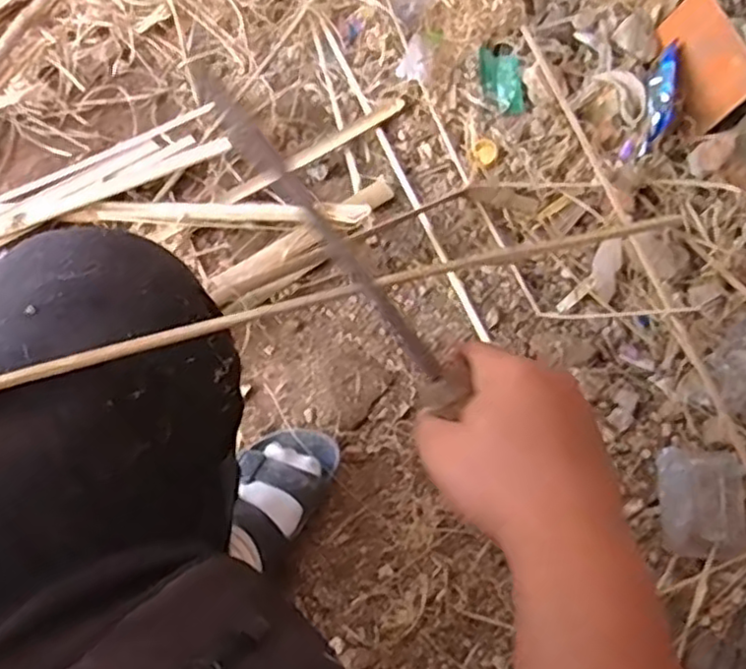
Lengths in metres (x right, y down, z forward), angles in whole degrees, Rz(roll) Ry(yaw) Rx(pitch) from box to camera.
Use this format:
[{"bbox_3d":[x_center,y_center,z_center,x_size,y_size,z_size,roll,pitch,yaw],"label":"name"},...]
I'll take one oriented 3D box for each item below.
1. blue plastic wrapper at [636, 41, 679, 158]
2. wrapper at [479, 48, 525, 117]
[{"bbox_3d":[0.402,-0.339,0.962,0.026,0.052,0.196,15,64,7],"label":"blue plastic wrapper"},{"bbox_3d":[0.189,-0.373,1.016,0.056,0.015,0.117,-6,66,-3],"label":"wrapper"}]

